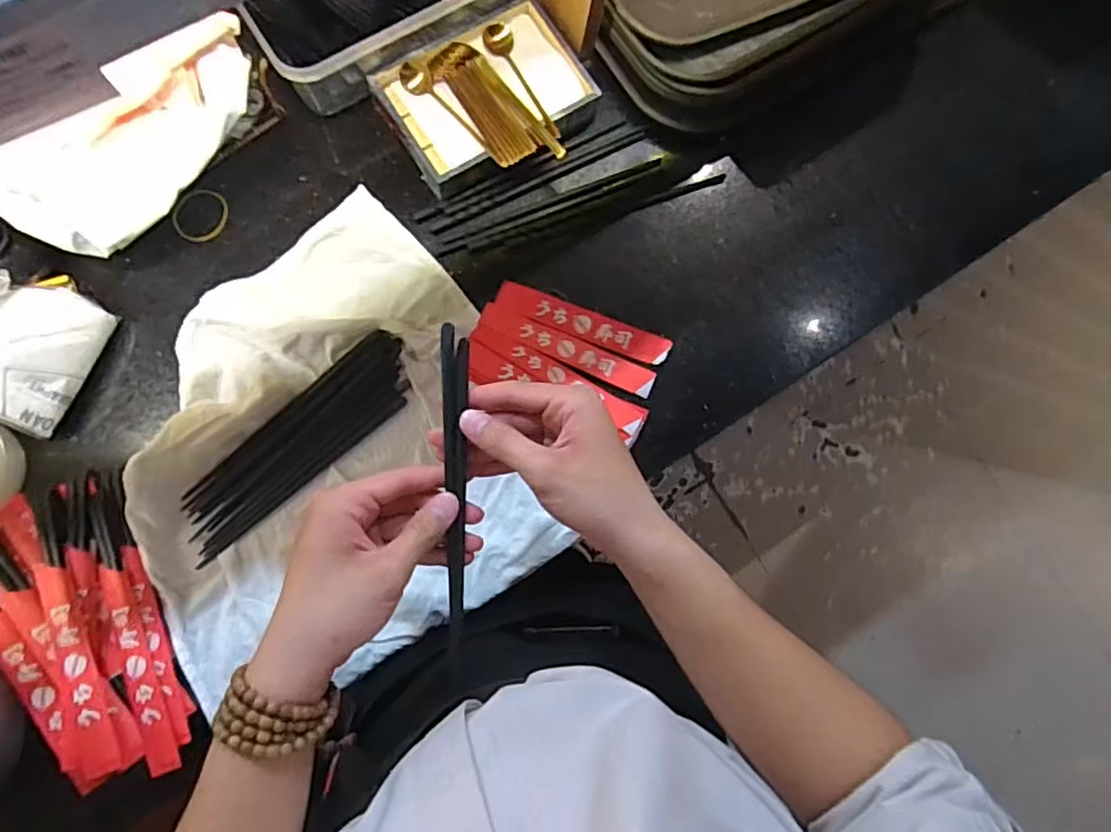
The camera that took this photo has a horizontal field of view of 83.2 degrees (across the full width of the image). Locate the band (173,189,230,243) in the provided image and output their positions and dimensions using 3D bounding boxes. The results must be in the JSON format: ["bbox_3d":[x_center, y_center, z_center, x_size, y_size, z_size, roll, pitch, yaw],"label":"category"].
[{"bbox_3d":[-0.313,-0.178,0.555,0.050,0.008,0.038,-48,116,-14],"label":"band"}]

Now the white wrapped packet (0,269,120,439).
[{"bbox_3d":[-0.416,-0.048,0.490,0.088,0.032,0.113,29,82,-48],"label":"white wrapped packet"}]

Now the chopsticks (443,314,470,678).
[{"bbox_3d":[-0.061,0.050,0.385,0.015,0.012,0.206,0,97,-7],"label":"chopsticks"}]

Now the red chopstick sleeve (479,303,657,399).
[{"bbox_3d":[0.012,-0.061,0.573,0.167,0.006,0.027,23,81,-4],"label":"red chopstick sleeve"}]

